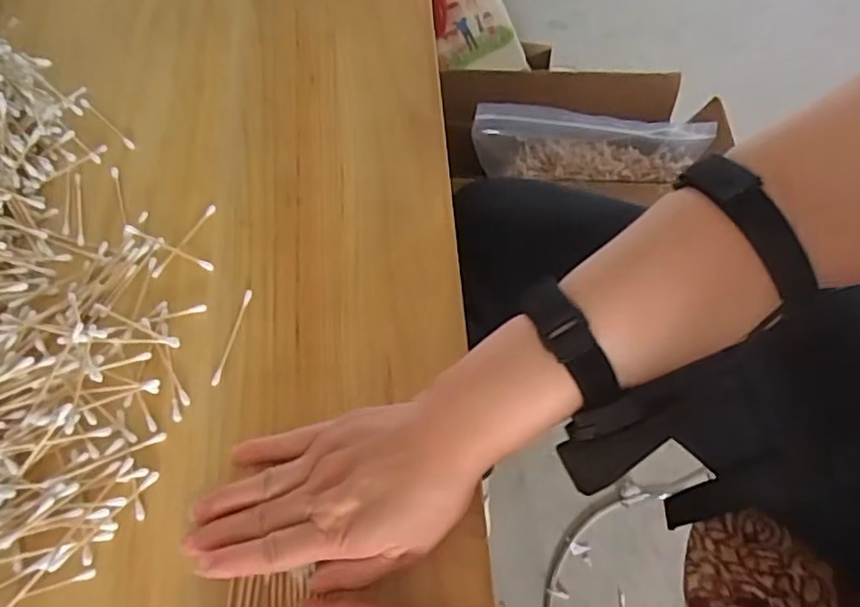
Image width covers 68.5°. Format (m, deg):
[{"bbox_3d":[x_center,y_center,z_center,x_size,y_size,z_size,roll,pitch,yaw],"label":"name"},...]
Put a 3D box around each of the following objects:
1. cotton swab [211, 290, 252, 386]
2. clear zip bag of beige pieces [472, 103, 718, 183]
[{"bbox_3d":[-0.137,0.022,0.438,0.006,0.004,0.074,10,62,3],"label":"cotton swab"},{"bbox_3d":[0.189,-0.178,0.751,0.280,0.105,0.057,2,62,-1],"label":"clear zip bag of beige pieces"}]

